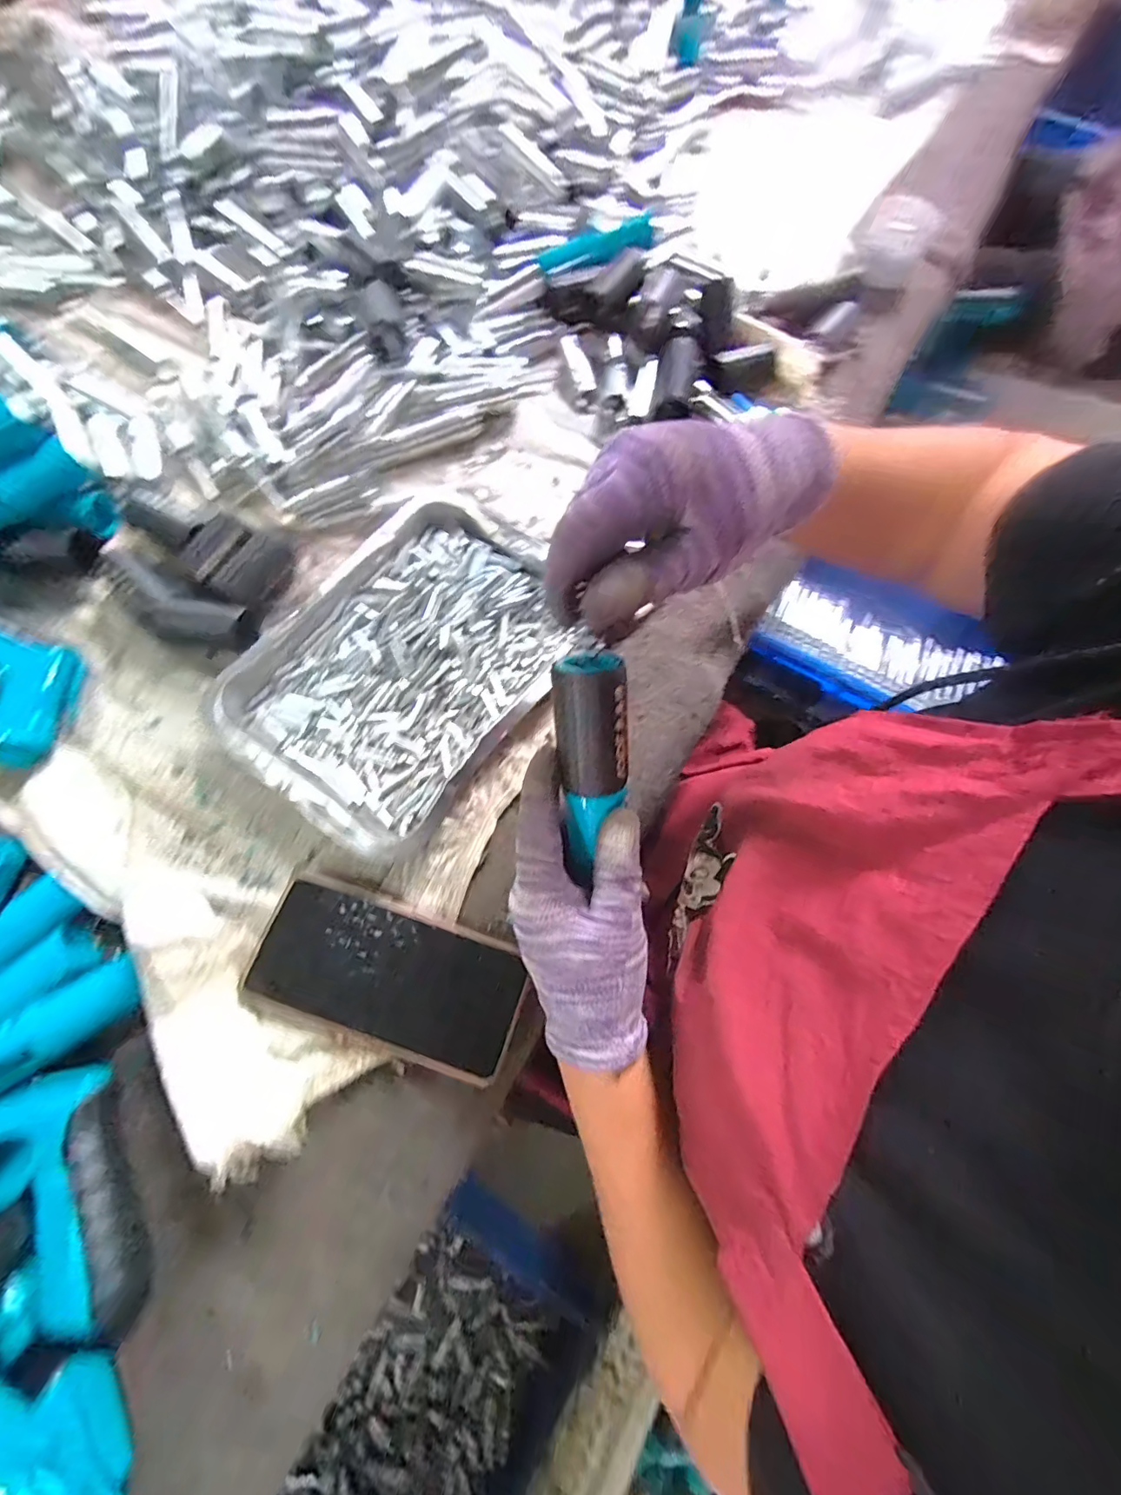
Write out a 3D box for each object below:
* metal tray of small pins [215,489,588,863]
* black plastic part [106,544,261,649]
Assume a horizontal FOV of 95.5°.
[{"bbox_3d":[-0.105,-0.061,0.365,0.171,0.030,0.236,36,73,9],"label":"metal tray of small pins"},{"bbox_3d":[-0.281,-0.101,0.374,0.118,0.025,0.041,27,72,6],"label":"black plastic part"}]

